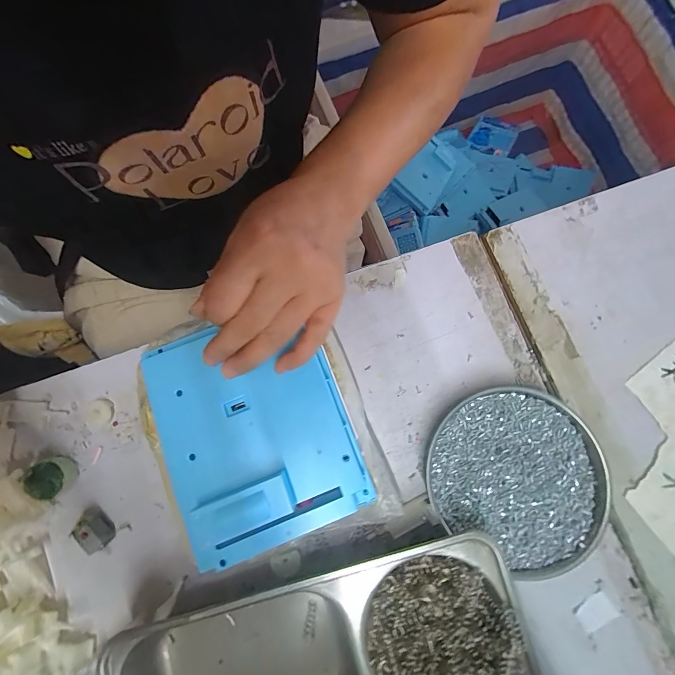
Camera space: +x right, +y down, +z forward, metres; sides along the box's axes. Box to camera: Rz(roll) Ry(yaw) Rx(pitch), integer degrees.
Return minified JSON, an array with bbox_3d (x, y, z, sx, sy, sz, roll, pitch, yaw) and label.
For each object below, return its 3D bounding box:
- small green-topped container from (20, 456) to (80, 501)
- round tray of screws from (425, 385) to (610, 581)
[{"bbox_3d":[-0.239,0.118,0.270,0.033,0.015,0.029,-25,81,-4],"label":"small green-topped container"},{"bbox_3d":[0.144,0.108,0.263,0.131,0.020,0.127,0,79,1],"label":"round tray of screws"}]

